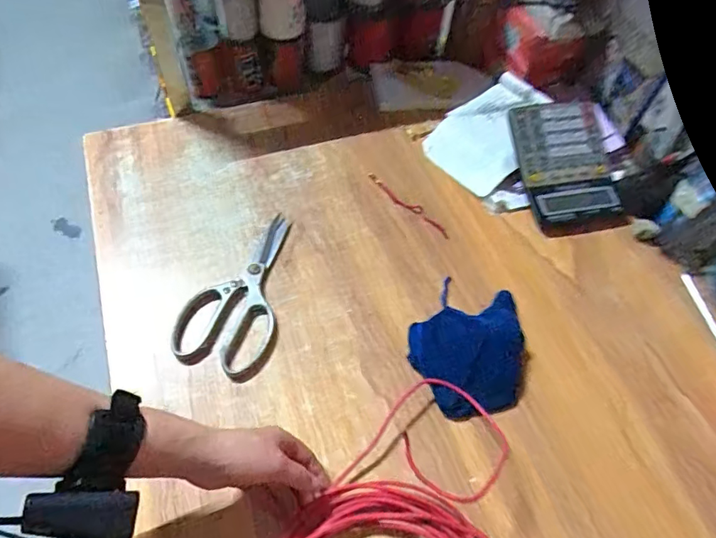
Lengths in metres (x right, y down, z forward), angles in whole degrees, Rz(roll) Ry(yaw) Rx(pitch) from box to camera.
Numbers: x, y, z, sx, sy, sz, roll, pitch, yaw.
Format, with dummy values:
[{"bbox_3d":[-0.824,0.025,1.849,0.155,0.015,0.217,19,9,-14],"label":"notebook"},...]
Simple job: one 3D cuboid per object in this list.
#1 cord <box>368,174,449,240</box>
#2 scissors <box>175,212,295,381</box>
[{"bbox_3d":[0.070,-0.090,0.676,0.150,0.005,0.018,40,62,21],"label":"cord"},{"bbox_3d":[-0.142,0.021,0.583,0.107,0.011,0.223,8,56,2],"label":"scissors"}]

